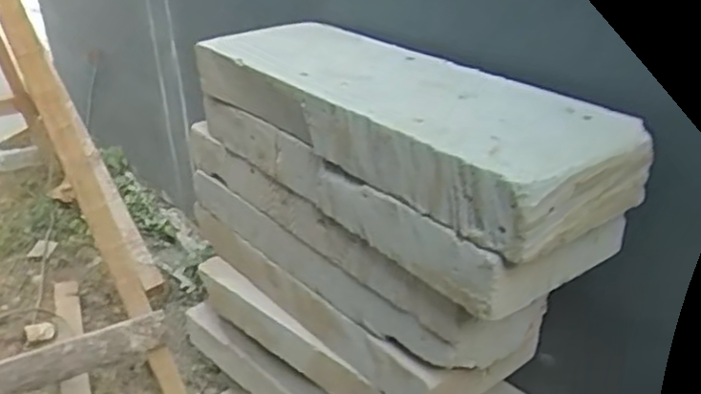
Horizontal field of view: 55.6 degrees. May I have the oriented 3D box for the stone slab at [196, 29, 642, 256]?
[{"bbox_3d":[0.041,-0.102,0.767,0.185,0.081,0.569,-21,33,-32],"label":"stone slab"}]

